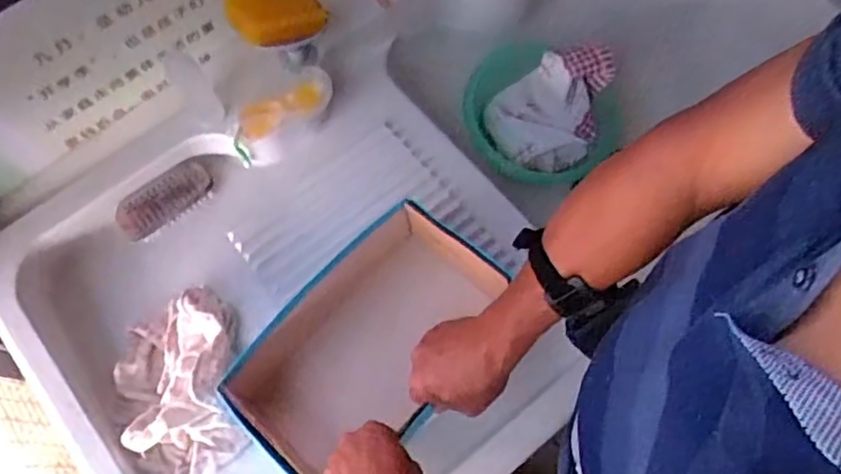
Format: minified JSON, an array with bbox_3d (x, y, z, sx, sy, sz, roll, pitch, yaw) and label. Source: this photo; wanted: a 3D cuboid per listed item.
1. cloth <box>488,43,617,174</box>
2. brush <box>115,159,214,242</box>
[{"bbox_3d":[0.187,-0.195,0.965,0.159,0.080,0.187,23,72,9],"label":"cloth"},{"bbox_3d":[-0.322,-0.047,0.825,0.125,0.023,0.060,-38,74,-12],"label":"brush"}]

